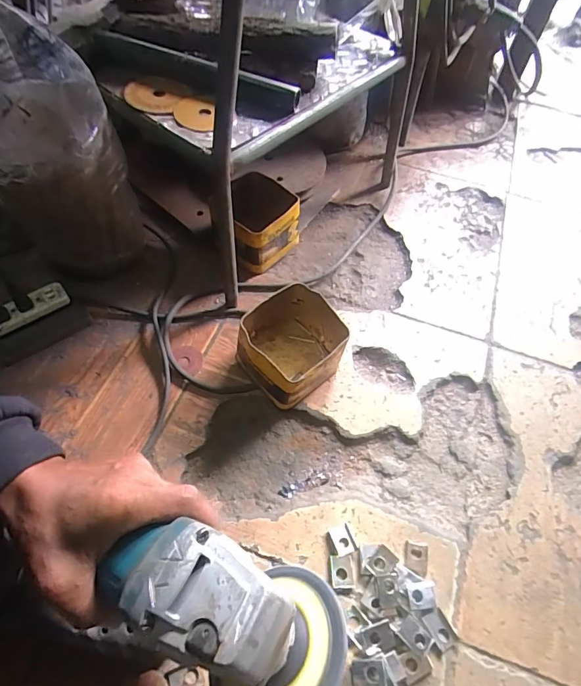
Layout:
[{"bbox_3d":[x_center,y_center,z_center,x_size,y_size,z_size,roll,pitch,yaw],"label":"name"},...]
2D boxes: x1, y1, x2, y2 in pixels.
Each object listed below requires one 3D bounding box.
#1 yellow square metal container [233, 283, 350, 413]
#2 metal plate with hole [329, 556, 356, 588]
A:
[{"bbox_3d":[-0.002,-0.001,0.578,0.133,0.096,0.140,-35,66,-23],"label":"yellow square metal container"},{"bbox_3d":[0.058,0.255,0.469,0.025,0.004,0.032,0,54,-5],"label":"metal plate with hole"}]

